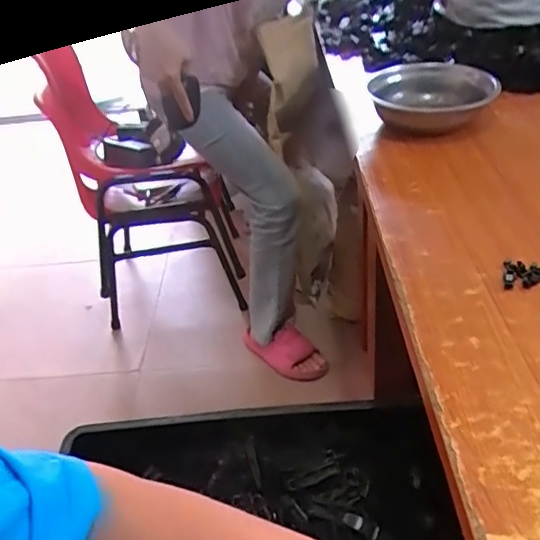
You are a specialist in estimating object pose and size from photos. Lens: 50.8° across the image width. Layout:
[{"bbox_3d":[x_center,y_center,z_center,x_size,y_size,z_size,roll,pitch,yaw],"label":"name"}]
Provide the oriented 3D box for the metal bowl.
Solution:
[{"bbox_3d":[0.266,-0.269,0.909,0.179,0.077,0.179,-5,35,4],"label":"metal bowl"}]

